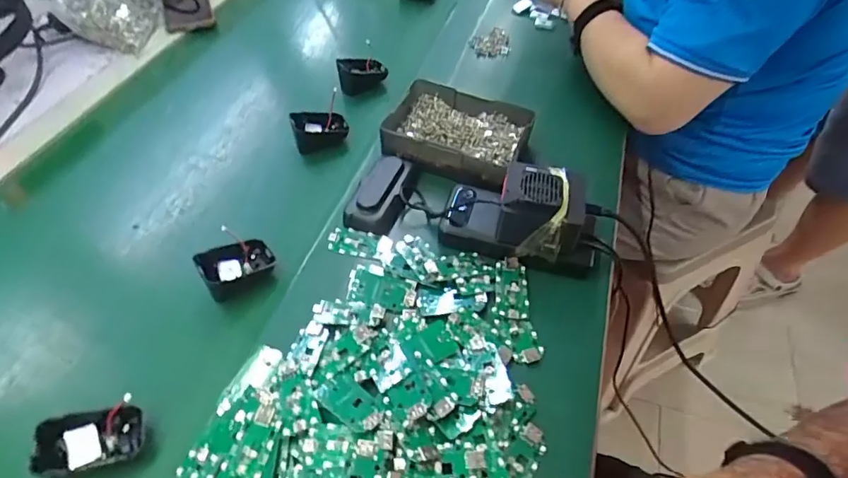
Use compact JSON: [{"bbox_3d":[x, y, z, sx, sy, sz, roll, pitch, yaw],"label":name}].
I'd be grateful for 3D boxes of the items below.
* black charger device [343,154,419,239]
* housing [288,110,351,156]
[{"bbox_3d":[-0.044,-0.054,0.544,0.055,0.024,0.096,14,52,13],"label":"black charger device"},{"bbox_3d":[-0.129,-0.139,0.623,0.067,0.038,0.041,-17,52,-13],"label":"housing"}]

